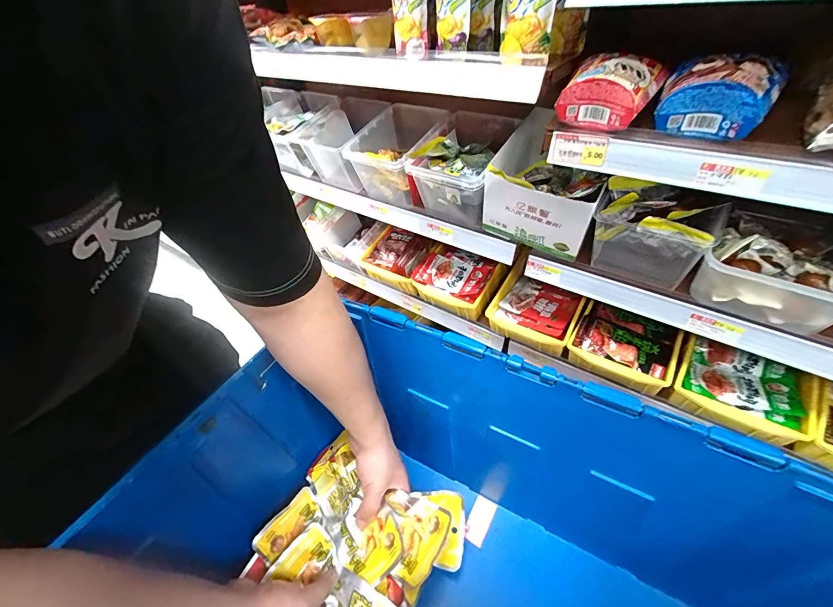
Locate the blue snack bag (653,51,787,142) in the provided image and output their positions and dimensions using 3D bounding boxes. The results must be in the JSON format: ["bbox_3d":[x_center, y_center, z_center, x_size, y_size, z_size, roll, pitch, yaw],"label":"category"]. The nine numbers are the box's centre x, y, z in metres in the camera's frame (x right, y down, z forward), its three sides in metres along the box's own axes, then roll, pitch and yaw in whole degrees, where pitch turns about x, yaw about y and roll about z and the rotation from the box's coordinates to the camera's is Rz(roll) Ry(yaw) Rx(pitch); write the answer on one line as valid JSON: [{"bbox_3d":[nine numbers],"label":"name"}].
[{"bbox_3d":[0.362,-0.252,0.431,0.114,0.073,0.108,20,50,23],"label":"blue snack bag"}]

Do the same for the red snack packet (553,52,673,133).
[{"bbox_3d":[0.253,-0.277,0.470,0.106,0.068,0.092,23,50,27],"label":"red snack packet"}]

